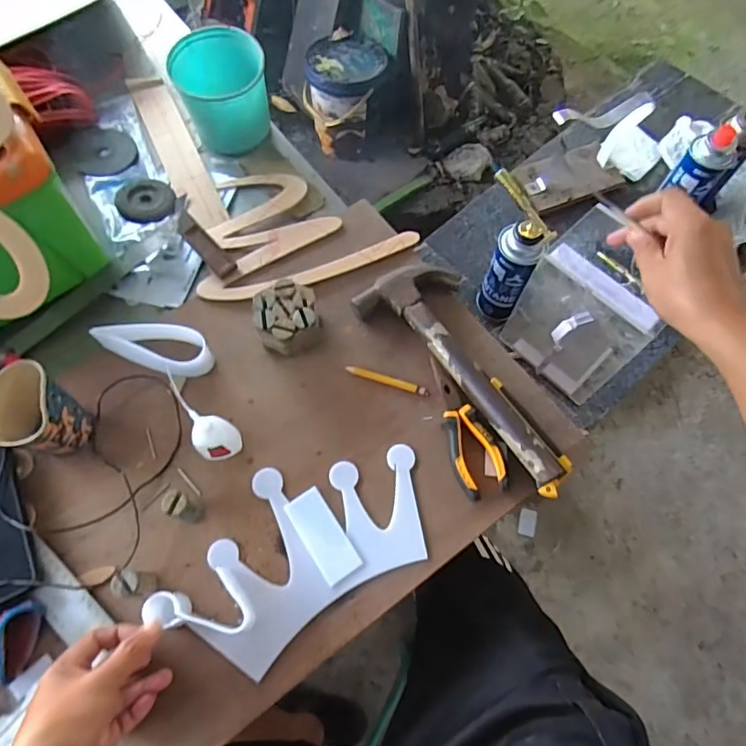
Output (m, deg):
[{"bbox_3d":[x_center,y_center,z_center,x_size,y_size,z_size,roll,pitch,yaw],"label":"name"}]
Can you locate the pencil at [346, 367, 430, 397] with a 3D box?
[{"bbox_3d":[0.017,0.009,0.591,0.096,0.004,0.010,18,69,7],"label":"pencil"}]

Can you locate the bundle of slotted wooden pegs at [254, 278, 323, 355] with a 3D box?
[{"bbox_3d":[-0.099,-0.061,0.600,0.072,0.053,0.079,-7,69,-3],"label":"bundle of slotted wooden pegs"}]

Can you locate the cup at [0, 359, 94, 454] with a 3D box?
[{"bbox_3d":[-0.337,0.043,0.525,0.072,0.082,0.078,0,68,0],"label":"cup"}]

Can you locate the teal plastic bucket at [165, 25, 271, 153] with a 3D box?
[{"bbox_3d":[-0.204,-0.384,0.718,0.116,0.106,0.146,-16,69,-7],"label":"teal plastic bucket"}]

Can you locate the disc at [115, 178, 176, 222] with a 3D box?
[{"bbox_3d":[-0.309,-0.237,0.701,0.073,0.012,0.086,-34,72,-13],"label":"disc"}]

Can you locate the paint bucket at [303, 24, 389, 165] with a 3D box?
[{"bbox_3d":[-0.077,-0.788,1.474,0.227,0.218,0.237,-2,68,-1],"label":"paint bucket"}]

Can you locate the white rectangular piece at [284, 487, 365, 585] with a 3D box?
[{"bbox_3d":[-0.050,0.164,0.526,0.039,0.004,0.092,-31,72,-12],"label":"white rectangular piece"}]

